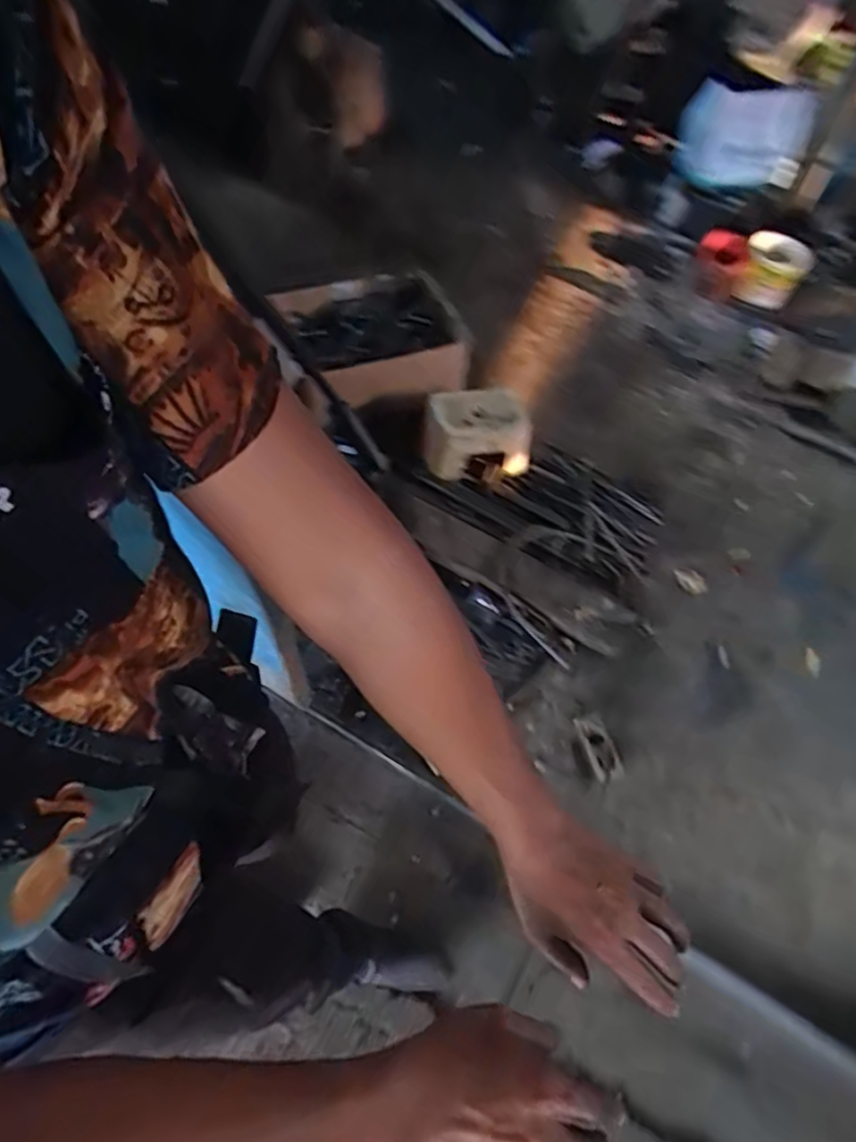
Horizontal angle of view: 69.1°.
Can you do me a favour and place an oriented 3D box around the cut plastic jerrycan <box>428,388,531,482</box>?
[{"bbox_3d":[0.139,-0.389,1.754,0.297,0.147,0.223,-3,61,-2],"label":"cut plastic jerrycan"}]

